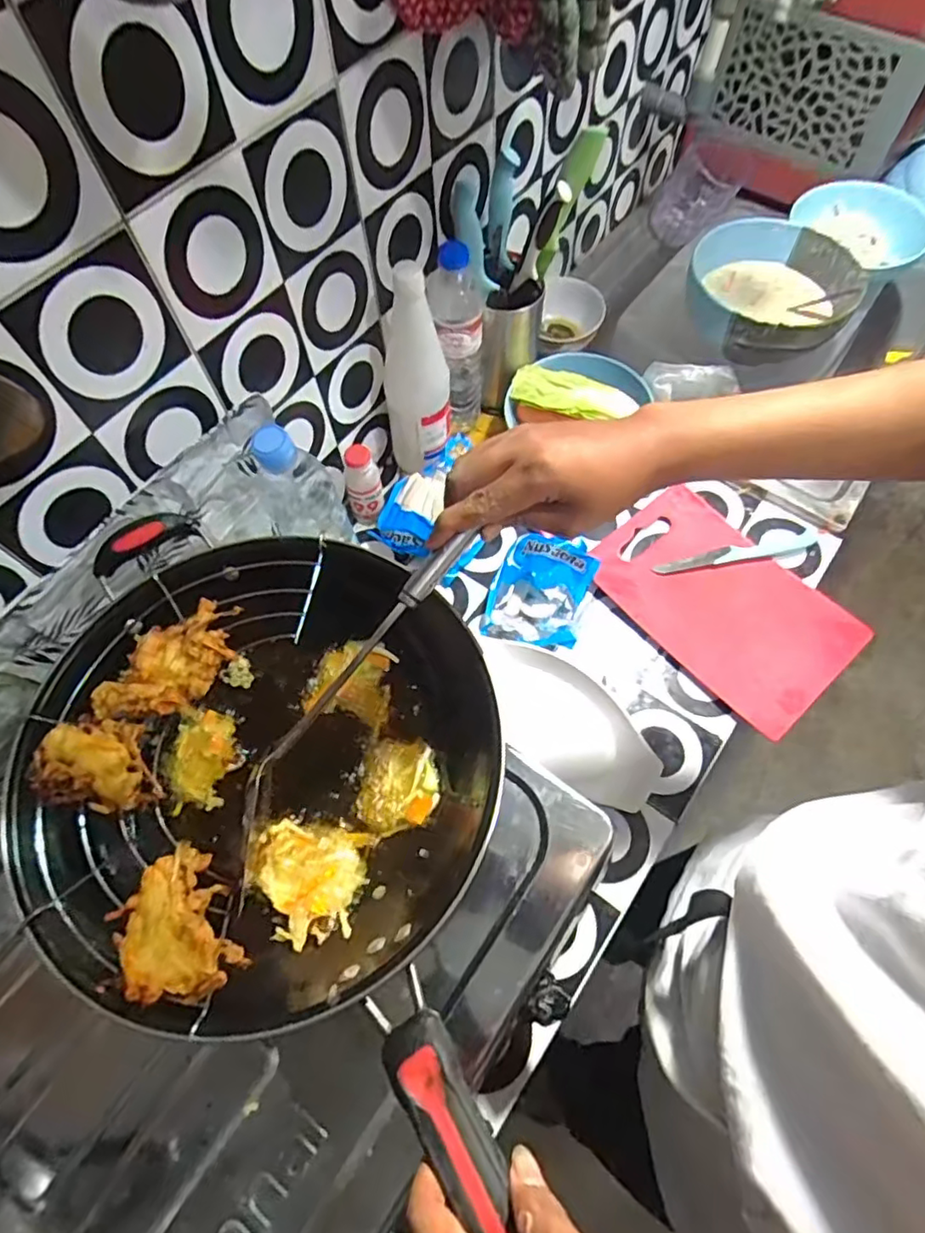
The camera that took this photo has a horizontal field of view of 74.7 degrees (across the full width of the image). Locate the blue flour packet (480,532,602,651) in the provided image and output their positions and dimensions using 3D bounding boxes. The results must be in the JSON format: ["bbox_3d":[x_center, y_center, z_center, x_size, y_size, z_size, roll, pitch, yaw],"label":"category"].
[{"bbox_3d":[0.086,-0.028,0.675,0.104,0.030,0.126,16,66,9],"label":"blue flour packet"}]

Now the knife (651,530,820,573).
[{"bbox_3d":[0.326,-0.074,0.716,0.205,0.008,0.025,-12,65,-4],"label":"knife"}]

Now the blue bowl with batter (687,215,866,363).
[{"bbox_3d":[0.389,-0.414,0.767,0.203,0.087,0.195,-1,65,2],"label":"blue bowl with batter"}]

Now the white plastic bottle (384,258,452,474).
[{"bbox_3d":[-0.051,-0.252,0.646,0.073,0.234,0.055,-7,65,-2],"label":"white plastic bottle"}]

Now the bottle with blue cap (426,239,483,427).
[{"bbox_3d":[-0.005,-0.310,0.697,0.053,0.221,0.051,-7,65,-2],"label":"bottle with blue cap"}]

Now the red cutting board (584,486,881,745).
[{"bbox_3d":[0.292,-0.020,0.685,0.179,0.014,0.276,-39,70,-15],"label":"red cutting board"}]

